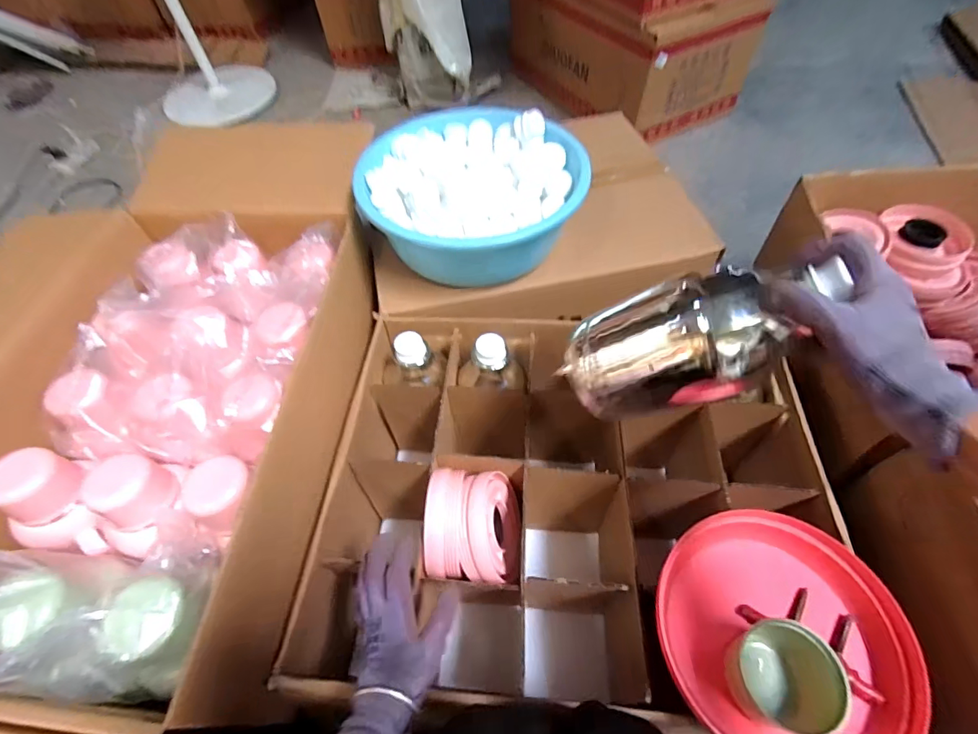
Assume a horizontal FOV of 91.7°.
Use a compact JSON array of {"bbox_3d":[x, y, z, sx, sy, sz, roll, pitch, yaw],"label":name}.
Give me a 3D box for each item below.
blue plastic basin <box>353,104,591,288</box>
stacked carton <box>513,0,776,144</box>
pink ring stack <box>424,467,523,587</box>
[{"bbox_3d":[-0.027,-0.306,0.823,0.344,0.137,0.330,-1,55,2],"label":"blue plastic basin"},{"bbox_3d":[0.431,-1.057,1.538,0.435,0.310,0.704,-27,58,-15],"label":"stacked carton"},{"bbox_3d":[-0.017,0.197,0.588,0.110,0.098,0.123,-2,55,2],"label":"pink ring stack"}]

